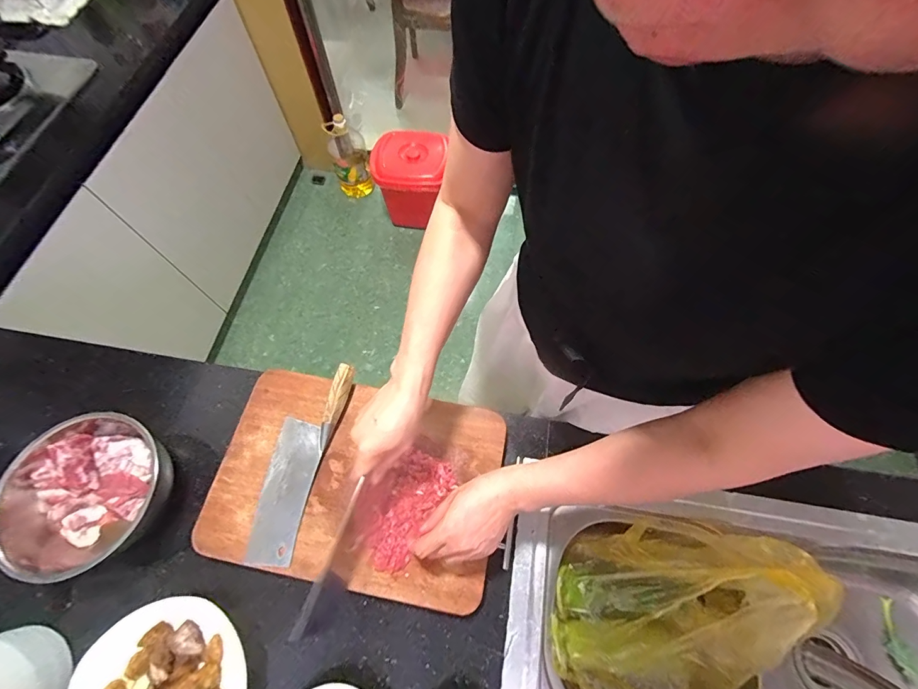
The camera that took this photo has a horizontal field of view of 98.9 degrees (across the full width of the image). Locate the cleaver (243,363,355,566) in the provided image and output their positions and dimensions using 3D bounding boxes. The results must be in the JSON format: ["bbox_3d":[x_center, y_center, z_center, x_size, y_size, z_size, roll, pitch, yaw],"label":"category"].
[{"bbox_3d":[-0.229,0.157,0.557,0.079,0.029,0.272,13,66,5],"label":"cleaver"}]

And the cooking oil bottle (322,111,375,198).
[{"bbox_3d":[-0.455,-0.787,1.630,0.141,0.336,0.182,-13,66,-6],"label":"cooking oil bottle"}]

